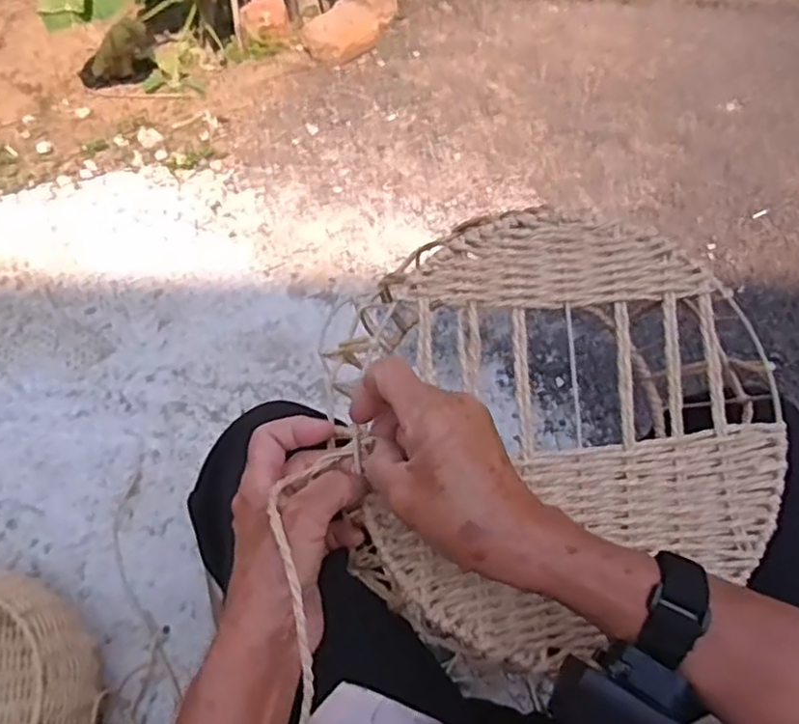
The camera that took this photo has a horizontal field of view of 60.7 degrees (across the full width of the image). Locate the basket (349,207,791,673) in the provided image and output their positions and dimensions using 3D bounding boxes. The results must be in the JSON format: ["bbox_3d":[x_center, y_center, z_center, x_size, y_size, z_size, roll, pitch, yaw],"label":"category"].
[{"bbox_3d":[0.102,0.047,0.464,0.290,0.080,0.286,1,83,-9],"label":"basket"}]

